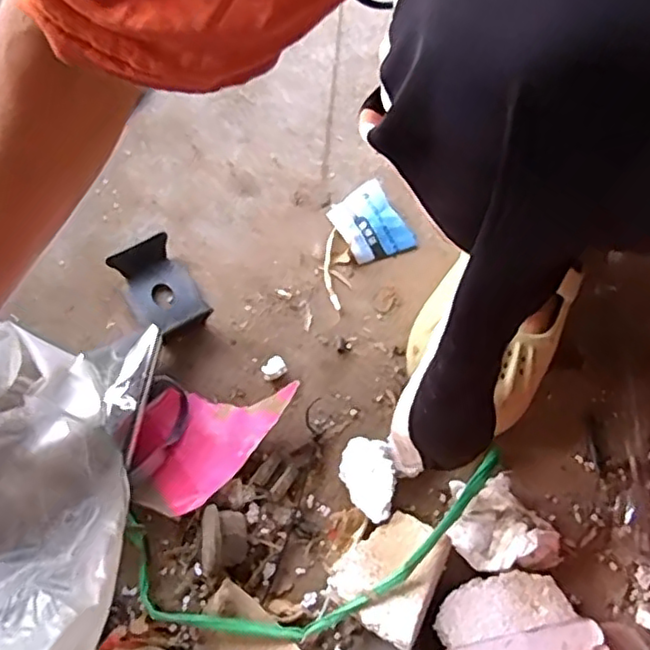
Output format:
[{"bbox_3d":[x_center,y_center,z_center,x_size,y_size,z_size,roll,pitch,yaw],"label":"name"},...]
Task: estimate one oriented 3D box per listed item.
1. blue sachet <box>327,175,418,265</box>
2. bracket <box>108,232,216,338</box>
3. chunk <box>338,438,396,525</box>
[{"bbox_3d":[0.038,-0.089,0.561,0.053,0.015,0.067,-27,66,-14],"label":"blue sachet"},{"bbox_3d":[-0.134,-0.029,0.527,0.054,0.022,0.087,-29,66,-15],"label":"bracket"},{"bbox_3d":[0.028,0.108,0.450,0.038,0.026,0.054,12,63,6],"label":"chunk"}]

